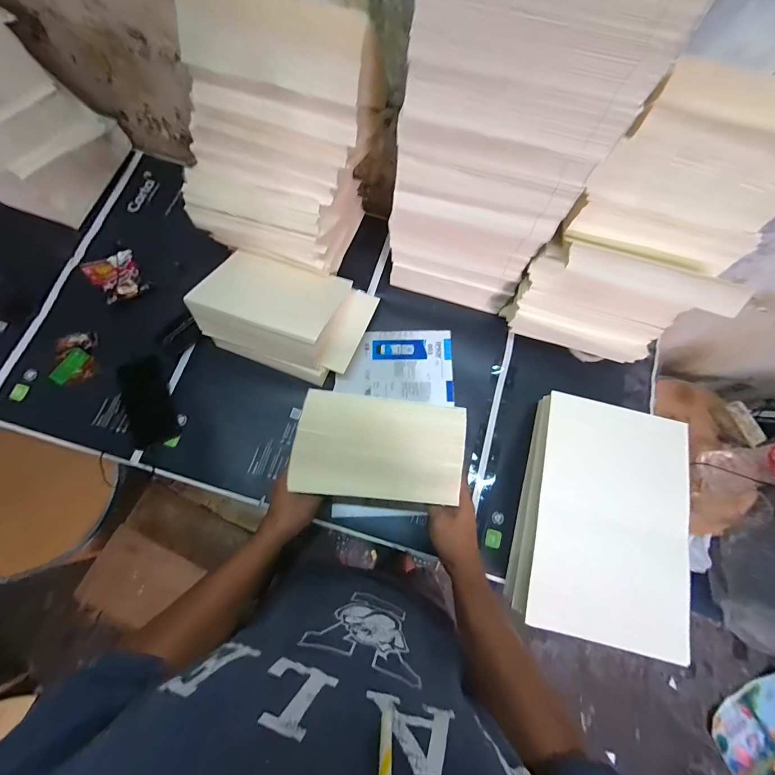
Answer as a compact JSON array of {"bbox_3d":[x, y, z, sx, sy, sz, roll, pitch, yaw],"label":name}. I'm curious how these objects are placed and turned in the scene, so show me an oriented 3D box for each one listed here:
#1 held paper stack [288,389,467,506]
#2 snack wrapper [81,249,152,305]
[{"bbox_3d":[-0.011,0.076,0.457,0.212,0.027,0.131,7,76,0],"label":"held paper stack"},{"bbox_3d":[-0.508,-0.209,0.664,0.079,0.033,0.097,-38,80,-12],"label":"snack wrapper"}]

